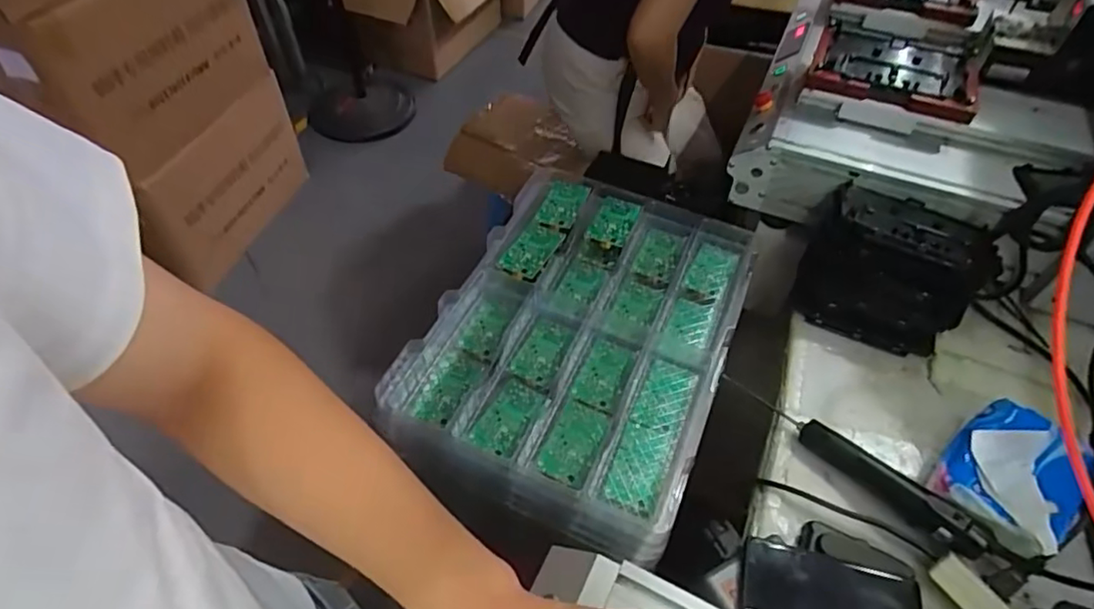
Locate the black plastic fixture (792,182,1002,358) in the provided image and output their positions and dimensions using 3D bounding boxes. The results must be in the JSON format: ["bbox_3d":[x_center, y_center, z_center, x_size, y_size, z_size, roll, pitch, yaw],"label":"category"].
[{"bbox_3d":[0.442,-0.053,0.782,0.183,0.158,0.173,22,55,16],"label":"black plastic fixture"}]

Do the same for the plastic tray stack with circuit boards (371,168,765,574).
[{"bbox_3d":[0.050,0.041,0.790,0.355,0.129,0.503,20,55,15],"label":"plastic tray stack with circuit boards"}]

